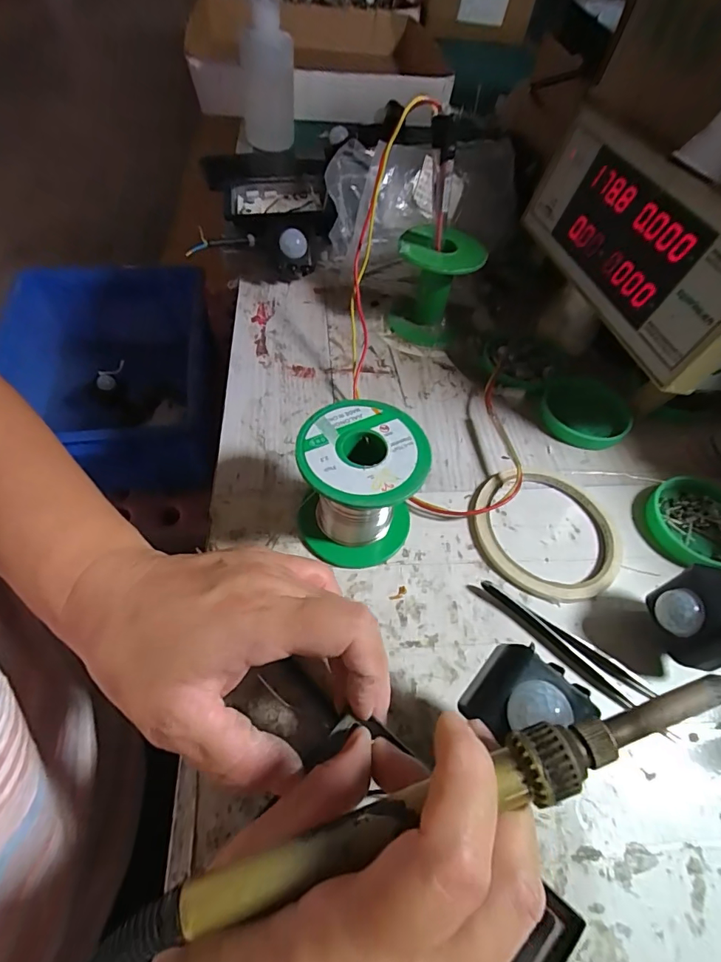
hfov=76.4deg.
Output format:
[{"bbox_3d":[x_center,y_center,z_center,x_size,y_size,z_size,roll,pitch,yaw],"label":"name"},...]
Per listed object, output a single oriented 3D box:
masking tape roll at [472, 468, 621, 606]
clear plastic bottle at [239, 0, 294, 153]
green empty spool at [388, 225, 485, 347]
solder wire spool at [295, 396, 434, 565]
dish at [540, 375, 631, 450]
[{"bbox_3d":[0.116,0.032,0.290,0.092,0.008,0.088,3,55,-4],"label":"masking tape roll"},{"bbox_3d":[-0.119,-0.501,0.588,0.065,0.254,0.081,-8,99,-11],"label":"clear plastic bottle"},{"bbox_3d":[0.060,-0.160,0.378,0.063,0.076,0.060,12,55,3],"label":"green empty spool"},{"bbox_3d":[-0.001,0.005,0.259,0.065,0.072,0.064,3,55,-4],"label":"solder wire spool"},{"bbox_3d":[0.173,-0.055,0.352,0.063,0.014,0.068,25,56,12],"label":"dish"}]

